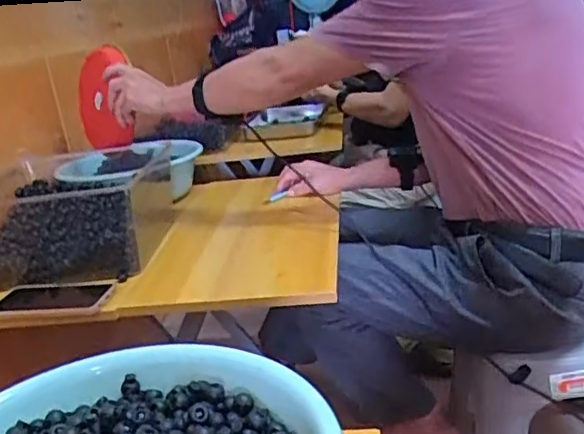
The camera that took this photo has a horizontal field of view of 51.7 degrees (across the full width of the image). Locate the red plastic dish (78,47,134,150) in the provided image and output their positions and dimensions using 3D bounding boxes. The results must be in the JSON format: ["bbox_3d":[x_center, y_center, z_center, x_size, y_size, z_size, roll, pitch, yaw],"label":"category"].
[{"bbox_3d":[-0.350,-0.215,1.094,0.020,0.176,0.199,-23,25,-39],"label":"red plastic dish"}]

